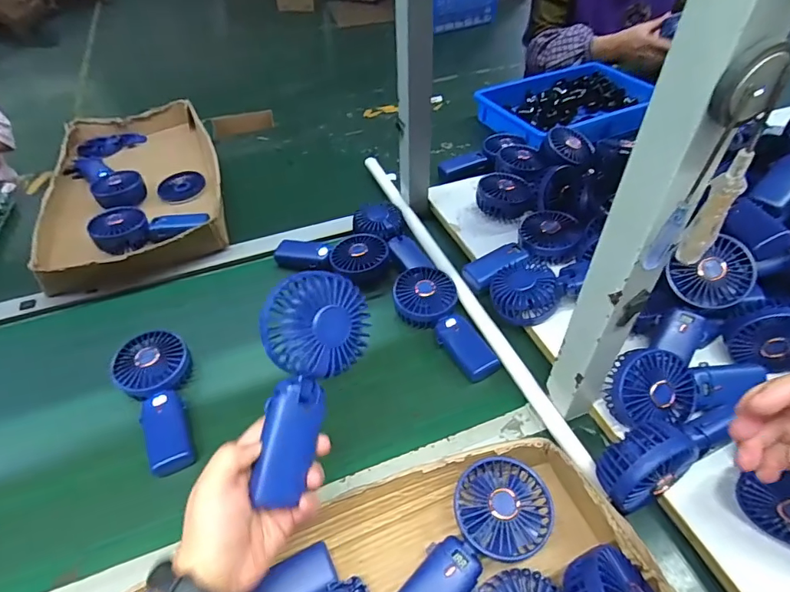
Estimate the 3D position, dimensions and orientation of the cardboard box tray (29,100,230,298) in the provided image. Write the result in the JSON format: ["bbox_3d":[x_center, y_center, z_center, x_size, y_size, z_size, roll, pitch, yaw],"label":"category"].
[{"bbox_3d":[-0.491,-0.218,0.878,0.296,0.057,0.515,-18,48,-14],"label":"cardboard box tray"}]

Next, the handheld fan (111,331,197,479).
[{"bbox_3d":[-0.277,0.117,0.553,0.081,0.042,0.181,-25,50,-20],"label":"handheld fan"}]

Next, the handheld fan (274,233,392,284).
[{"bbox_3d":[-0.100,-0.060,0.722,0.183,0.043,0.086,7,47,10],"label":"handheld fan"}]

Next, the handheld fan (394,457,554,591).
[{"bbox_3d":[0.069,0.227,0.412,0.083,0.038,0.182,32,55,29],"label":"handheld fan"}]

